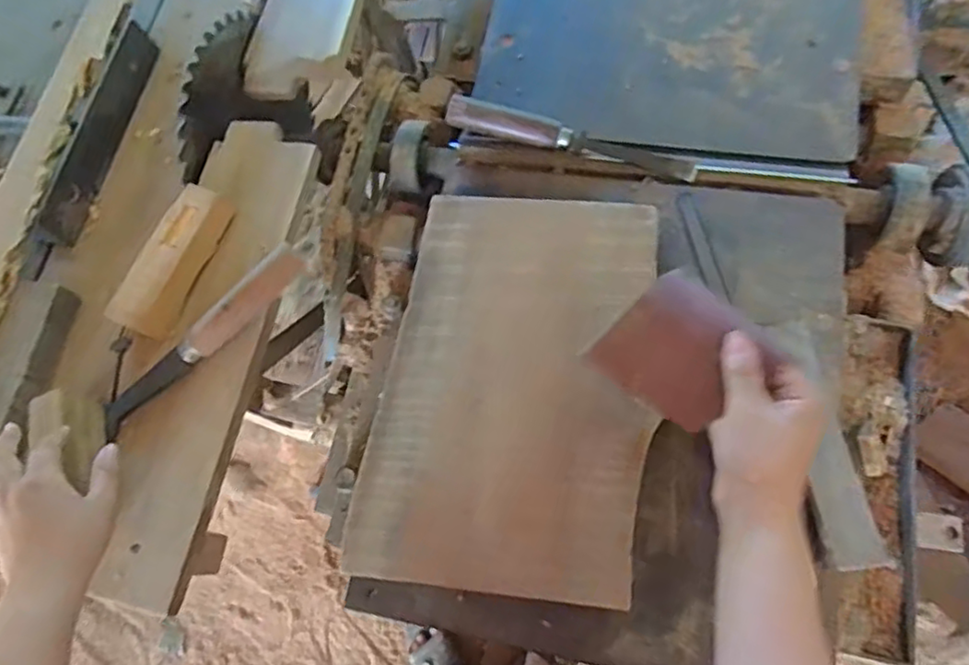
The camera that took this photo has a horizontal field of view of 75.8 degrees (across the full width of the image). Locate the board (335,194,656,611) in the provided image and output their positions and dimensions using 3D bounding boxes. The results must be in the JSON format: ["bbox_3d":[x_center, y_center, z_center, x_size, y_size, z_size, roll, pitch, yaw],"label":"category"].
[{"bbox_3d":[0.024,0.041,0.552,0.234,0.019,0.349,5,73,9],"label":"board"}]

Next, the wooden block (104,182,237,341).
[{"bbox_3d":[-0.298,-0.070,0.597,0.047,0.034,0.149,21,71,9],"label":"wooden block"}]

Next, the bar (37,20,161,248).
[{"bbox_3d":[-0.407,-0.215,0.662,0.015,0.046,0.253,10,75,20],"label":"bar"}]

